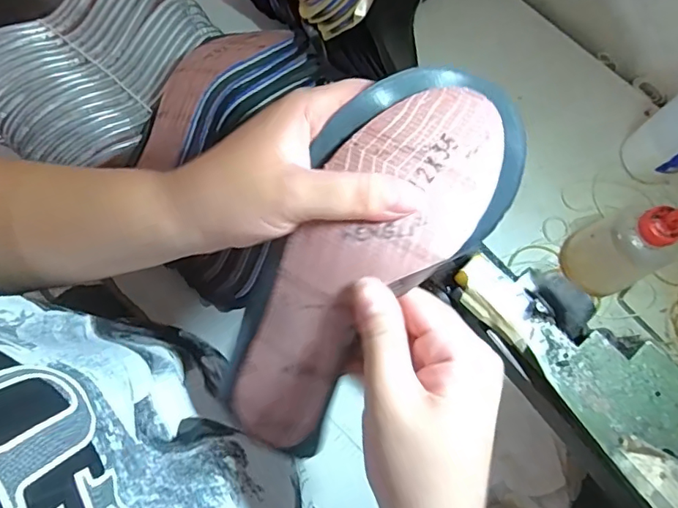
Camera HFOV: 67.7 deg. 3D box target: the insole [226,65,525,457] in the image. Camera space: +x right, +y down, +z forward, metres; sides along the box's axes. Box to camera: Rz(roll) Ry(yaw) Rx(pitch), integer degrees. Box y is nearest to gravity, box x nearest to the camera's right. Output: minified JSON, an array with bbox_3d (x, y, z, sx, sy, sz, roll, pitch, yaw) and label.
[{"bbox_3d":[0.004,0.009,0.268,0.087,0.033,0.227,37,106,8],"label":"insole"}]

